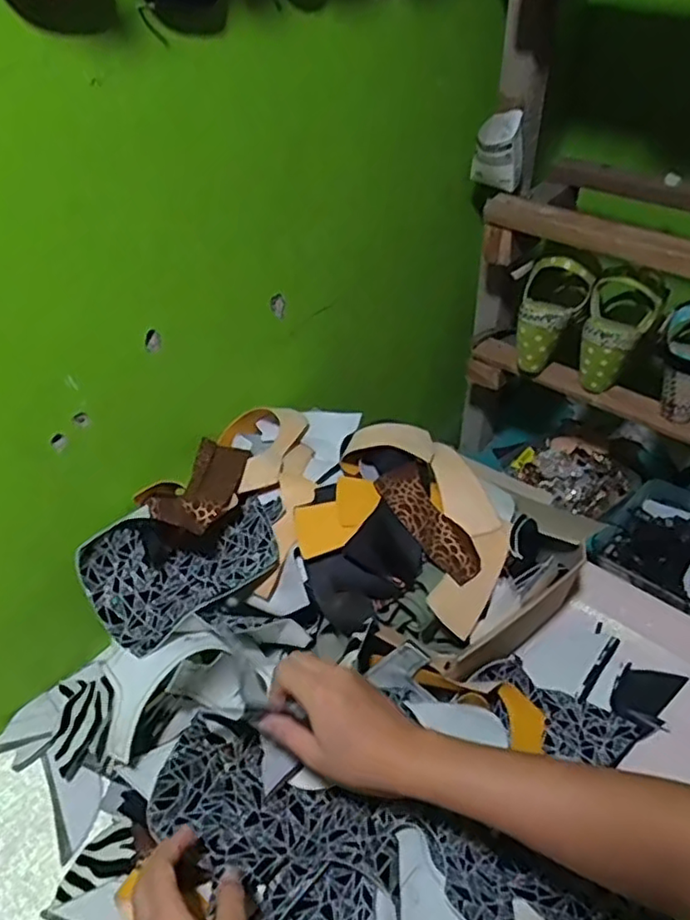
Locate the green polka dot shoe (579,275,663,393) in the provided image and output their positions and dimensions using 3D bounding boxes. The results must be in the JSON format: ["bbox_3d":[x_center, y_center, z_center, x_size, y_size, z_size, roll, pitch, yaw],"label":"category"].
[{"bbox_3d":[0.321,-0.148,0.772,0.078,0.124,0.080,17,45,19],"label":"green polka dot shoe"}]

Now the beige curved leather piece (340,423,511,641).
[{"bbox_3d":[0.087,0.047,0.598,0.101,0.035,0.210,-15,66,-19],"label":"beige curved leather piece"}]

